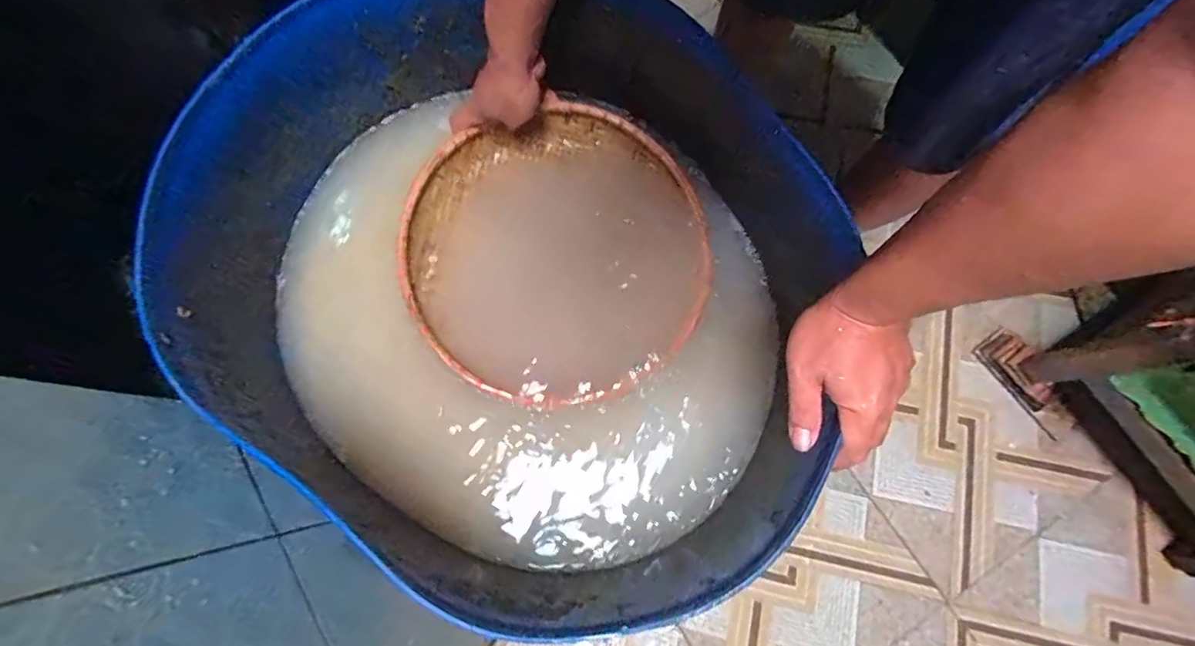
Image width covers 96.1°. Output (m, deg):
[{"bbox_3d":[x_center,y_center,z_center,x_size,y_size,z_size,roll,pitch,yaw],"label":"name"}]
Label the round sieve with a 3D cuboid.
[{"bbox_3d":[-0.046,-0.082,0.639,0.340,0.076,0.342,0,73,1],"label":"round sieve"}]

